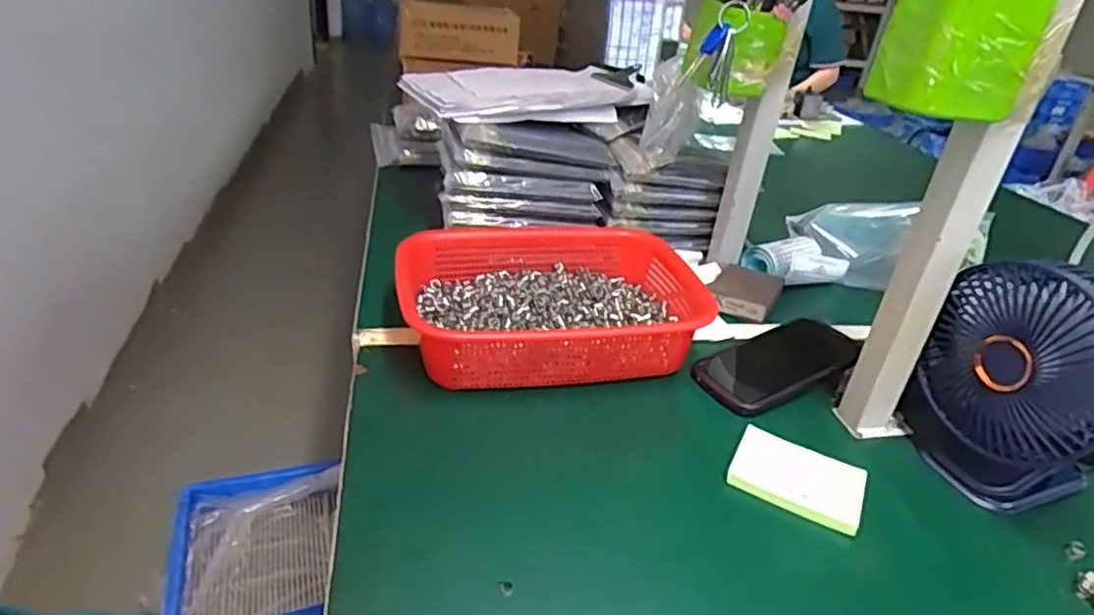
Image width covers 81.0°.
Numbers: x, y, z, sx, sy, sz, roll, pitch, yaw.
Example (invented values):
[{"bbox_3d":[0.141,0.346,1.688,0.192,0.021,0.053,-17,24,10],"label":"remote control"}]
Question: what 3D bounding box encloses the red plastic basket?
[{"bbox_3d":[0.006,-0.003,0.626,0.286,0.072,0.207,-2,31,-14],"label":"red plastic basket"}]

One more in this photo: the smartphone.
[{"bbox_3d":[0.219,0.052,0.615,0.158,0.013,0.082,-21,37,-22],"label":"smartphone"}]

